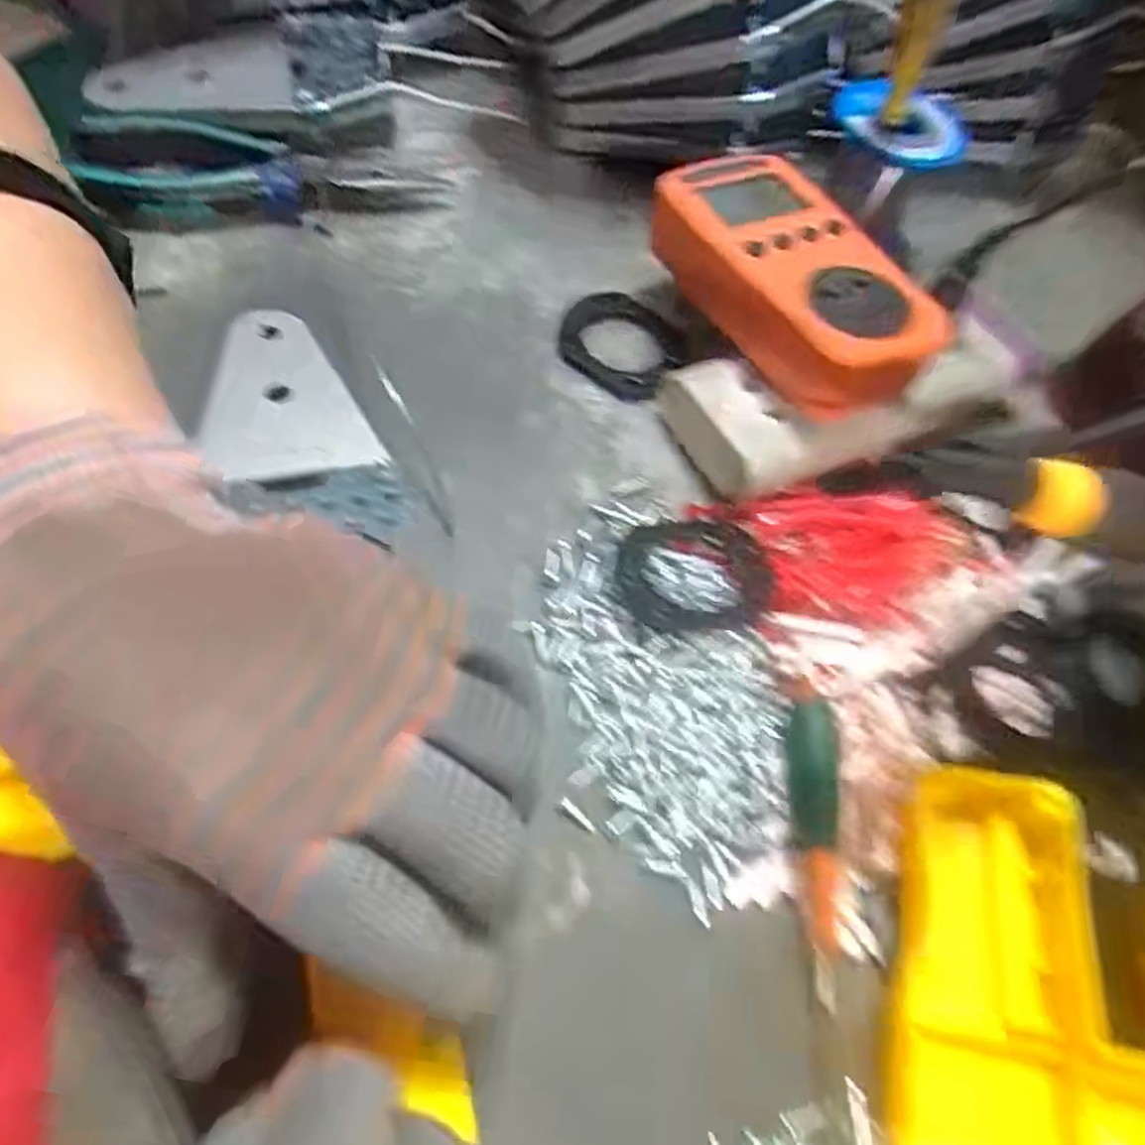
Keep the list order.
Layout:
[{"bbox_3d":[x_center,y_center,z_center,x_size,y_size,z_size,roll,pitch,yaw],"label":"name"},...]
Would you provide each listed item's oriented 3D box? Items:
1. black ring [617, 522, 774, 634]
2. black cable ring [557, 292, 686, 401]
[{"bbox_3d":[0.046,0.002,0.285,0.056,0.009,0.047,2,62,-8],"label":"black ring"},{"bbox_3d":[0.022,-0.103,0.351,0.054,0.008,0.054,4,62,-7],"label":"black cable ring"}]

